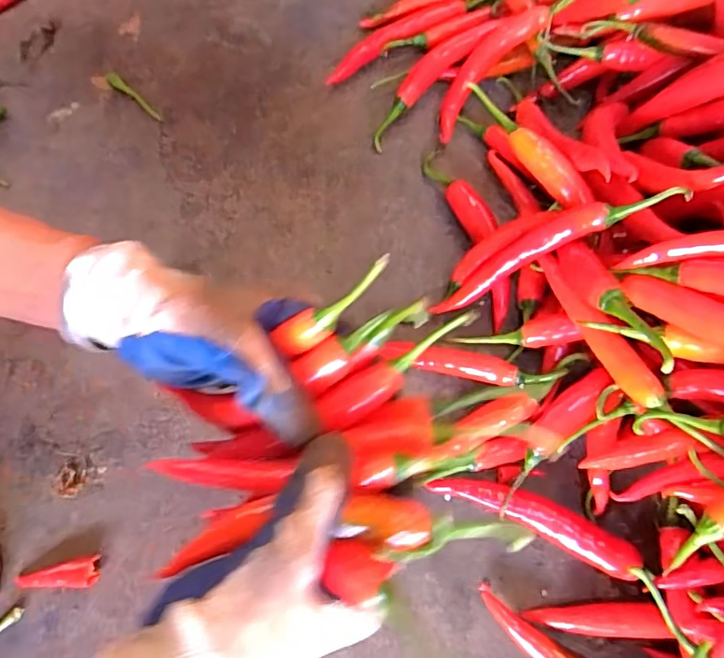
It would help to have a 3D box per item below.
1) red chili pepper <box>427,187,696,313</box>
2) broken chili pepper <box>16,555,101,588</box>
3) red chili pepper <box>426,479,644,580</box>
[{"bbox_3d":[0.115,-0.053,0.344,0.165,0.013,0.026,-29,69,35],"label":"red chili pepper"},{"bbox_3d":[-0.196,0.160,0.345,0.050,0.007,0.018,-10,73,-1],"label":"broken chili pepper"},{"bbox_3d":[0.108,0.118,0.338,0.128,0.020,0.025,22,75,9],"label":"red chili pepper"}]

